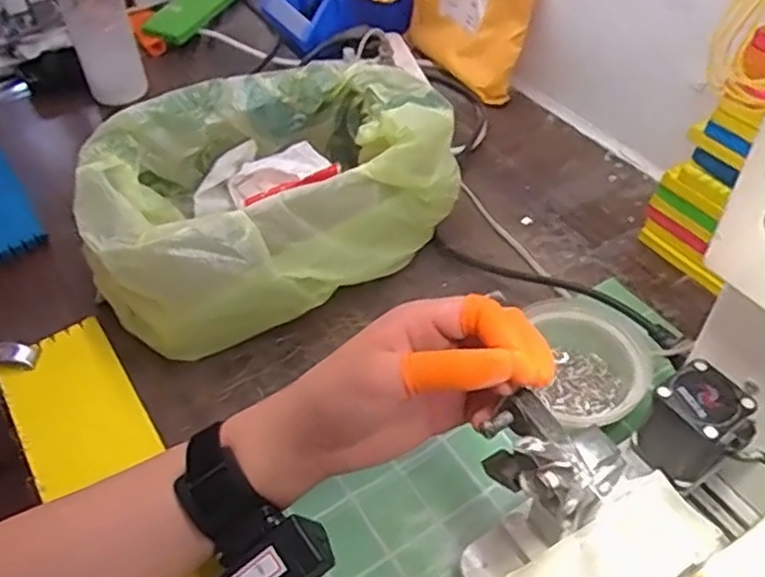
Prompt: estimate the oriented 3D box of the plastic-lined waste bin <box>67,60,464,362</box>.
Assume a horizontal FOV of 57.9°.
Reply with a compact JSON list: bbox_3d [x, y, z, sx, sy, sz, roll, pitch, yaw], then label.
[{"bbox_3d":[-0.096,-0.080,0.589,0.300,0.126,0.198,-28,52,-22],"label":"plastic-lined waste bin"}]

